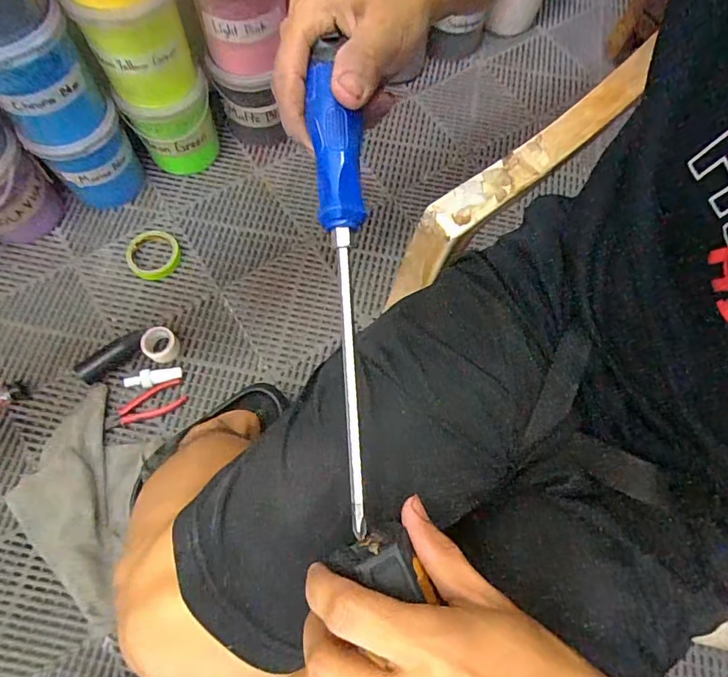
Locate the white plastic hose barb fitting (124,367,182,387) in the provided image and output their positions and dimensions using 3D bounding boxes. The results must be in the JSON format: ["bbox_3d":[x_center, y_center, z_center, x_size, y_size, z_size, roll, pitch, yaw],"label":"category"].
[{"bbox_3d":[-0.360,0.068,0.815,0.091,0.026,0.028,-7,70,-5],"label":"white plastic hose barb fitting"}]

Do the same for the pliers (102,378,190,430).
[{"bbox_3d":[-0.371,0.115,0.803,0.134,0.014,0.049,-23,72,-11],"label":"pliers"}]

